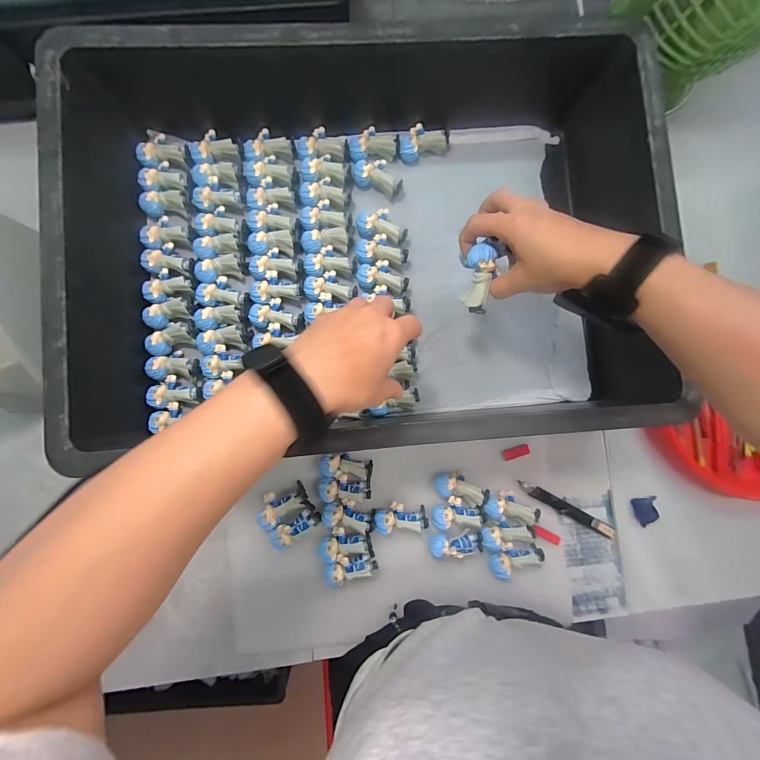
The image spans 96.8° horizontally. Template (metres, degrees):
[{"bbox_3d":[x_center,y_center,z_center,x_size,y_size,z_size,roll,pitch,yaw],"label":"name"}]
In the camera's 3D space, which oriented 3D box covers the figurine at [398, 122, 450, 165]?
[{"bbox_3d":[0.052,-0.303,0.429,0.062,0.028,0.034,-22,89,-4],"label":"figurine"}]

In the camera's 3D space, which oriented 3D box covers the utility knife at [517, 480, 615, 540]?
[{"bbox_3d":[0.237,0.163,0.427,0.137,0.012,0.016,28,86,-2],"label":"utility knife"}]

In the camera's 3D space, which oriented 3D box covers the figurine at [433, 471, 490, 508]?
[{"bbox_3d":[0.098,0.132,0.410,0.061,0.035,0.033,29,86,-2],"label":"figurine"}]

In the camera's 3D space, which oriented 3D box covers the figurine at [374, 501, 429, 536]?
[{"bbox_3d":[0.025,0.163,0.407,0.062,0.032,0.030,-6,88,-3],"label":"figurine"}]

